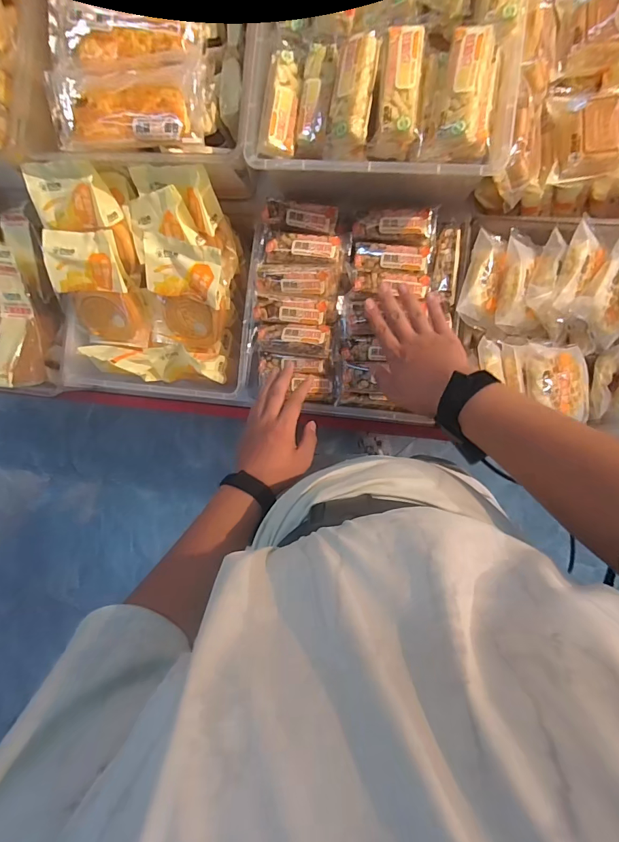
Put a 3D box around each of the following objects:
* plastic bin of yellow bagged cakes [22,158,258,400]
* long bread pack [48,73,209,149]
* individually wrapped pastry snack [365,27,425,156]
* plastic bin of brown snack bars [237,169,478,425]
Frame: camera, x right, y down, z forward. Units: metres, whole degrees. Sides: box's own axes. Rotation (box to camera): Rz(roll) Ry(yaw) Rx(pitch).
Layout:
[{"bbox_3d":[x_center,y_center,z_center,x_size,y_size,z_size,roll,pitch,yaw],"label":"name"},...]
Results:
[{"bbox_3d":[-0.235,-0.194,0.600,0.290,0.162,0.282,8,93,7],"label":"plastic bin of yellow bagged cakes"},{"bbox_3d":[-0.230,-0.382,0.500,0.184,0.037,0.075,6,92,7],"label":"long bread pack"},{"bbox_3d":[0.098,-0.356,0.434,0.053,0.042,0.113,5,109,7],"label":"individually wrapped pastry snack"},{"bbox_3d":[0.056,-0.171,0.566,0.296,0.080,0.318,8,93,7],"label":"plastic bin of brown snack bars"}]

